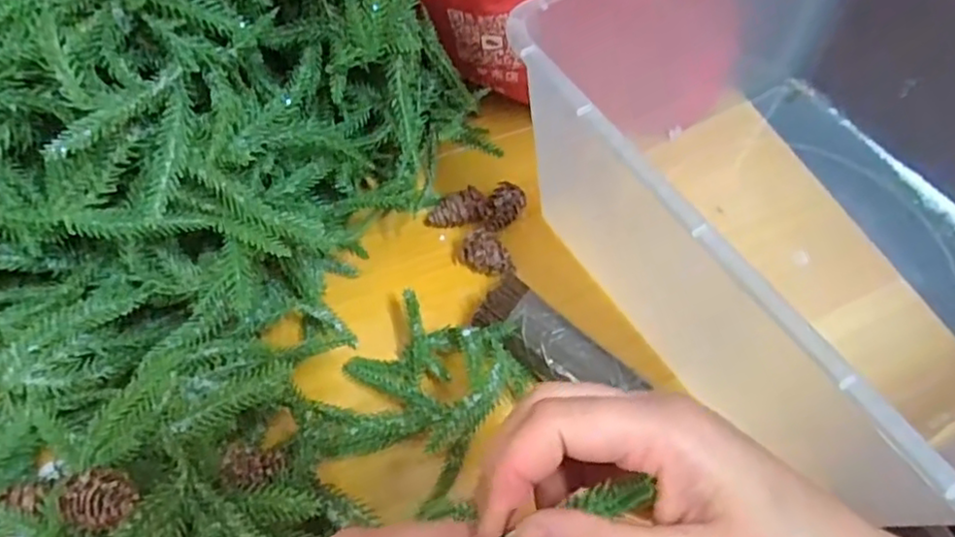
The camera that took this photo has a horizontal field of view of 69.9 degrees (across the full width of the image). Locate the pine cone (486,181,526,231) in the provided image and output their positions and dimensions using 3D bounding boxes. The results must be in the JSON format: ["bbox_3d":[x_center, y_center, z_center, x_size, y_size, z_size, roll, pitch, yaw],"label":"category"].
[{"bbox_3d":[0.017,-0.039,0.432,0.020,0.018,0.034,26,62,14],"label":"pine cone"}]

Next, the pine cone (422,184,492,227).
[{"bbox_3d":[-0.012,-0.036,0.429,0.040,0.022,0.018,-5,59,-5],"label":"pine cone"}]

